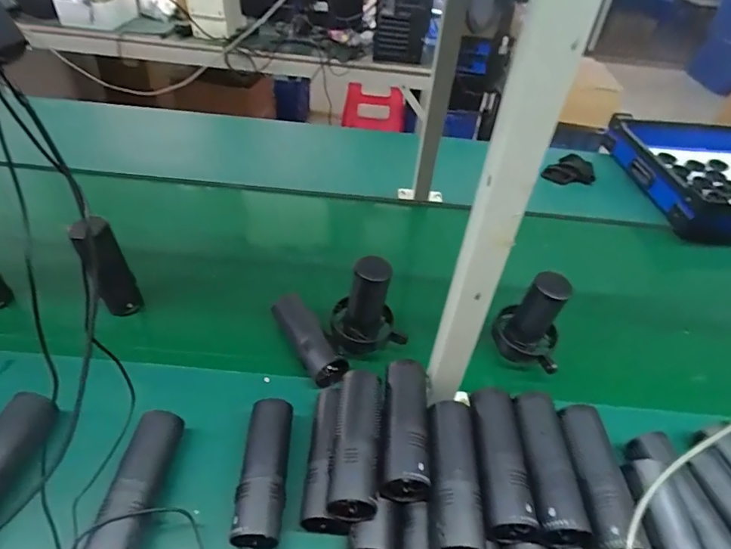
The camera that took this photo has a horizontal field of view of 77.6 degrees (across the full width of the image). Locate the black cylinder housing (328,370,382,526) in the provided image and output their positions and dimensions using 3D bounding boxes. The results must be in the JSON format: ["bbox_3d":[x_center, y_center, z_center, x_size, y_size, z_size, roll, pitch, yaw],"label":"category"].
[{"bbox_3d":[-0.009,0.190,0.528,0.049,0.050,0.155,6,43,0],"label":"black cylinder housing"}]

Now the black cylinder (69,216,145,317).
[{"bbox_3d":[-0.390,-0.008,0.688,0.059,0.156,0.061,-22,50,-26],"label":"black cylinder"}]

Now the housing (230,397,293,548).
[{"bbox_3d":[-0.119,0.237,0.546,0.052,0.058,0.158,2,44,-4],"label":"housing"}]

